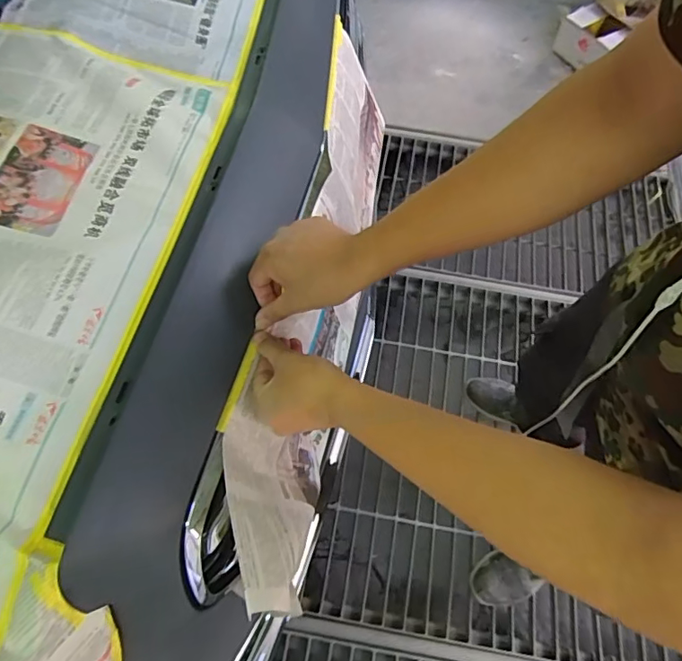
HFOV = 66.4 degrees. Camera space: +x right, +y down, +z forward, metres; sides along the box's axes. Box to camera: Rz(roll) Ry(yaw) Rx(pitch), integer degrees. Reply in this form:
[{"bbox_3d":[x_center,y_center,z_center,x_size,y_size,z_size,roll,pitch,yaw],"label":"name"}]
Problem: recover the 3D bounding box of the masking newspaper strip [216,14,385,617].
[{"bbox_3d":[-0.030,-0.068,0.647,0.089,0.170,0.731,8,62,3],"label":"masking newspaper strip"}]

